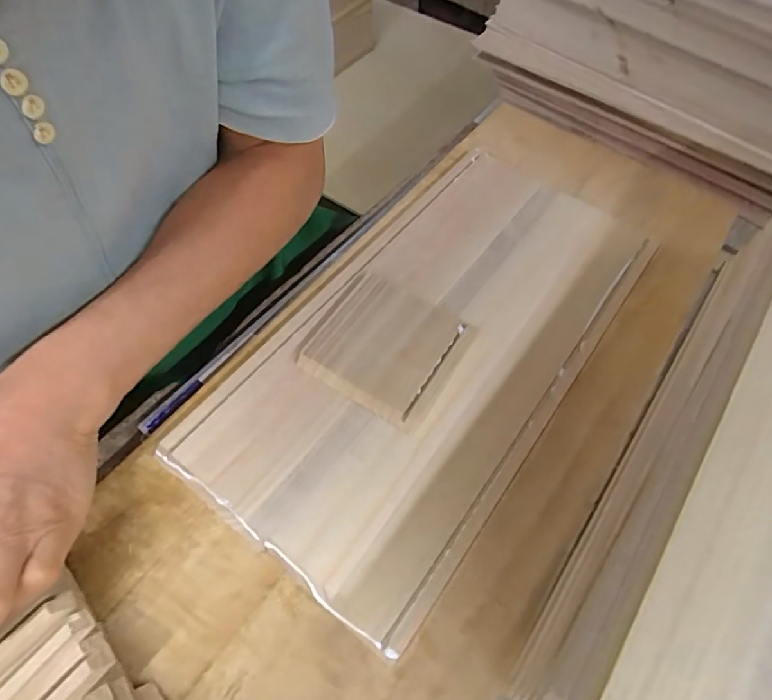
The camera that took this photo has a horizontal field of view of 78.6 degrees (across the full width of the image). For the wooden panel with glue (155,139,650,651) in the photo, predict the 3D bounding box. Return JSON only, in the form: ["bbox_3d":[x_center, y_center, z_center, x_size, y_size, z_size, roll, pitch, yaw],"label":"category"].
[{"bbox_3d":[0.044,-0.014,0.352,0.182,0.013,0.377,35,65,15],"label":"wooden panel with glue"}]

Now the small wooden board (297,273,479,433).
[{"bbox_3d":[0.002,-0.004,0.338,0.096,0.009,0.097,31,64,13],"label":"small wooden board"}]

